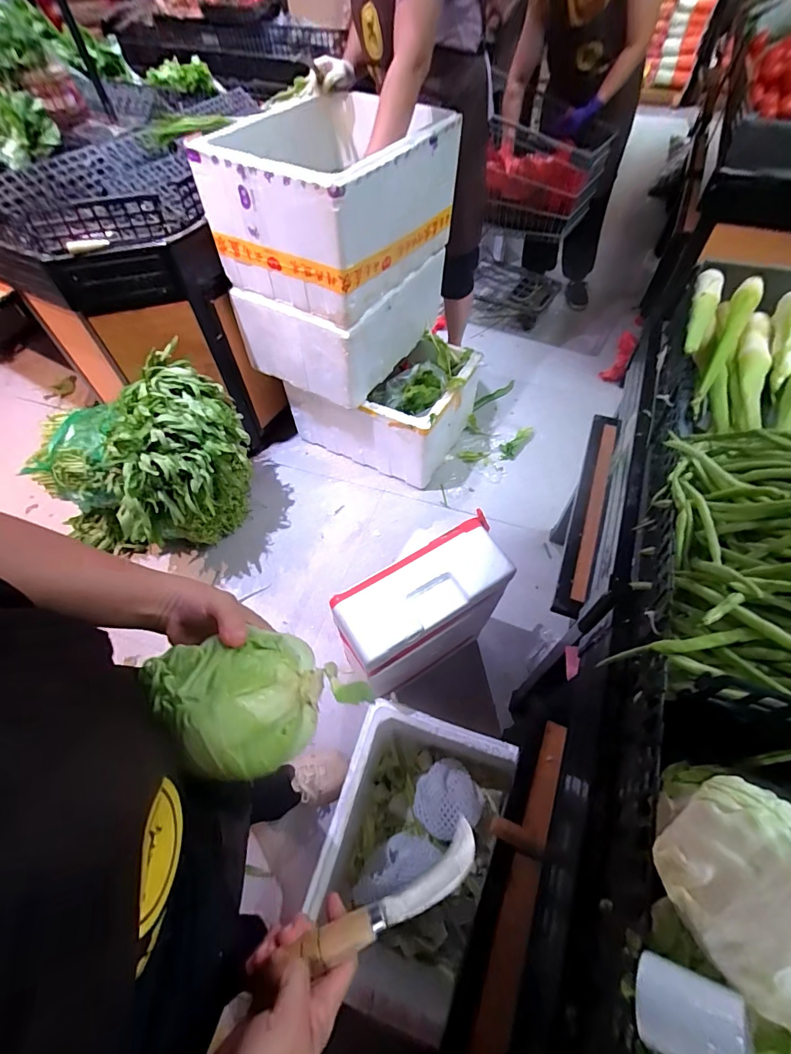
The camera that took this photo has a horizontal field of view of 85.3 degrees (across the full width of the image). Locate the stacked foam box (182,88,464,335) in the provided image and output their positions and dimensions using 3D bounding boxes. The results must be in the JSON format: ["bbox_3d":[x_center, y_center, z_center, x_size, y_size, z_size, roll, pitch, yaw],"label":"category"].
[{"bbox_3d":[-0.162,-0.932,1.225,0.477,0.339,0.671,21,60,15],"label":"stacked foam box"}]

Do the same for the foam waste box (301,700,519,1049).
[{"bbox_3d":[0.033,0.632,0.882,0.289,0.263,0.414,16,59,12],"label":"foam waste box"}]

